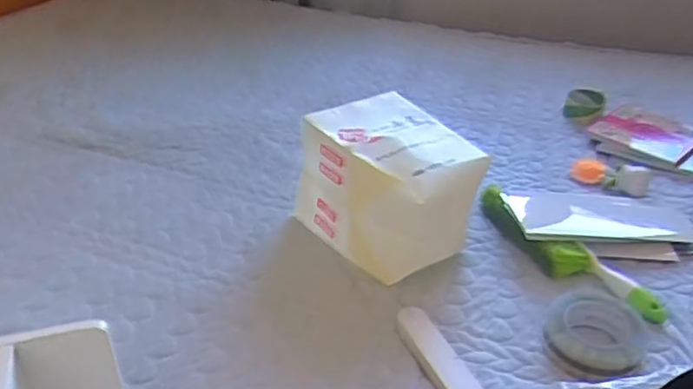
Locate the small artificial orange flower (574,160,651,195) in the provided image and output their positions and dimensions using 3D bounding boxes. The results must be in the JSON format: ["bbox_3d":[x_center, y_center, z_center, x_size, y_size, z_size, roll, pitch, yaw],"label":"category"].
[{"bbox_3d":[0.479,-0.037,1.142,0.132,0.029,0.073,17,35,20],"label":"small artificial orange flower"}]

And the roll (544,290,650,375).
[{"bbox_3d":[0.319,0.178,0.807,0.119,0.043,0.135,15,34,18],"label":"roll"}]

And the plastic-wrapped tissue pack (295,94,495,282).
[{"bbox_3d":[0.065,-0.008,0.944,0.199,0.171,0.250,-17,38,-29],"label":"plastic-wrapped tissue pack"}]

